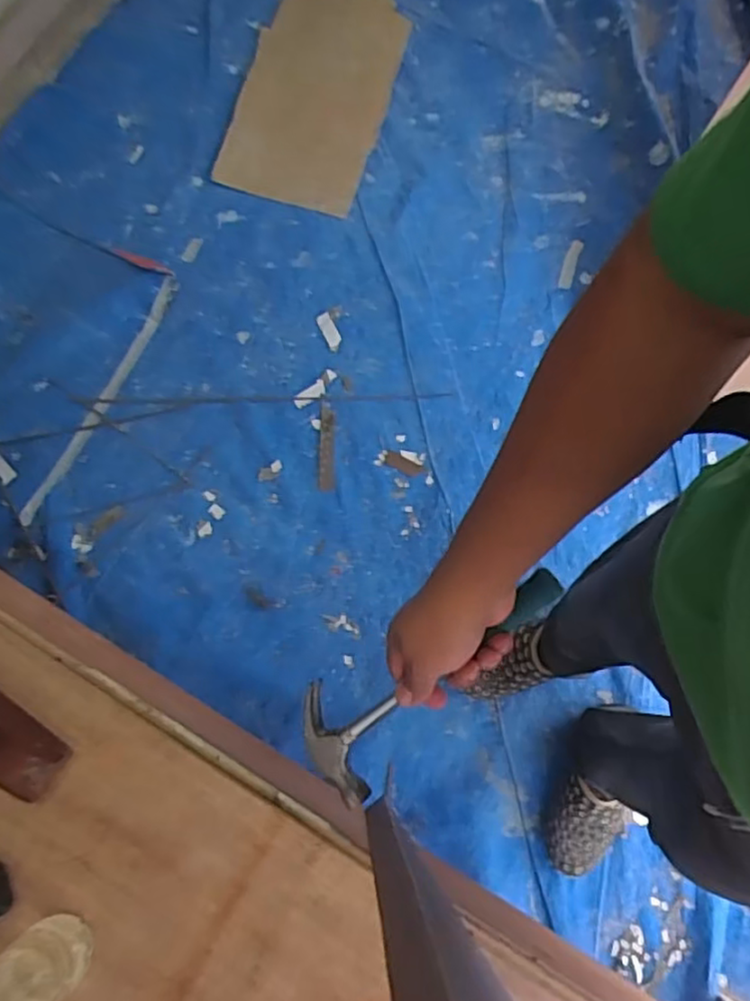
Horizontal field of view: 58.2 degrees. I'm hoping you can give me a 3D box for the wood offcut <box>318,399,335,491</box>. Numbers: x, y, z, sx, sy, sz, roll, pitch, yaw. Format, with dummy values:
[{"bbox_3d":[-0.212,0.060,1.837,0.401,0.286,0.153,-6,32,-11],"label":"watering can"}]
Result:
[{"bbox_3d":[-0.091,-0.106,1.278,0.030,0.008,0.174,0,77,0],"label":"wood offcut"}]

